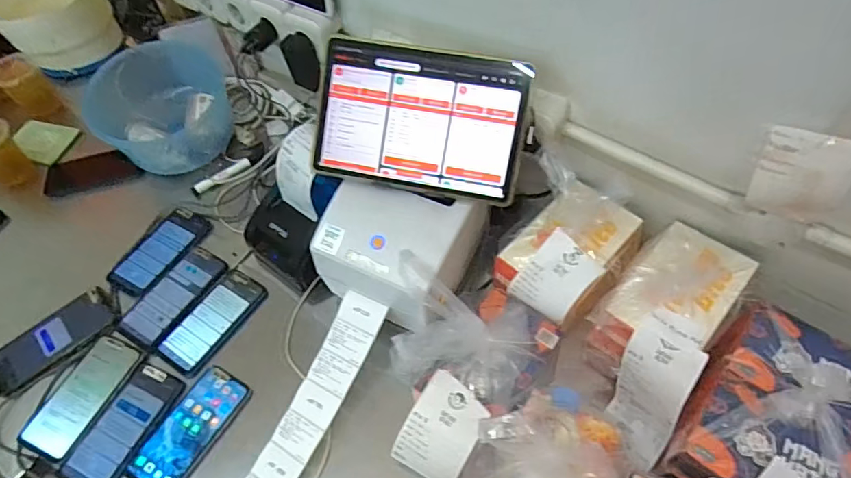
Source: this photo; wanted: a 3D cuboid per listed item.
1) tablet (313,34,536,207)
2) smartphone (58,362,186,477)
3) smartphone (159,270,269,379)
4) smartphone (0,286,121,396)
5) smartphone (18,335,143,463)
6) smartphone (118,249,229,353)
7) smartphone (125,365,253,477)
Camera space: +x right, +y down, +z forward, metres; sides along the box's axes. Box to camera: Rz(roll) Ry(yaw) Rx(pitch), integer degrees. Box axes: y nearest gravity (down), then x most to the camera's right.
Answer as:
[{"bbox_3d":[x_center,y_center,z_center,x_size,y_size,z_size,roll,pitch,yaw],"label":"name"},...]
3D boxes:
[{"bbox_3d":[-0.006,-0.144,0.615,0.250,0.012,0.169,11,100,7],"label":"tablet"},{"bbox_3d":[-0.393,0.247,0.660,0.077,0.007,0.160,18,60,16],"label":"smartphone"},{"bbox_3d":[-0.311,0.121,0.744,0.080,0.013,0.160,25,62,19],"label":"smartphone"},{"bbox_3d":[-0.534,0.141,0.727,0.172,0.013,0.080,-39,62,-20],"label":"smartphone"},{"bbox_3d":[-0.465,0.210,0.685,0.084,0.011,0.159,17,60,15],"label":"smartphone"},{"bbox_3d":[-0.378,0.085,0.759,0.077,0.008,0.164,27,62,20],"label":"smartphone"},{"bbox_3d":[-0.305,0.247,0.653,0.079,0.004,0.161,23,61,18],"label":"smartphone"}]

